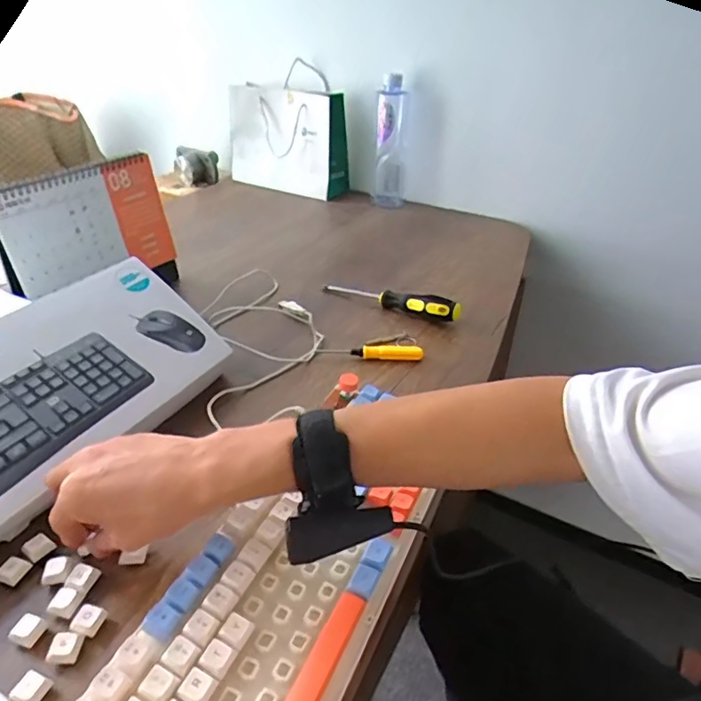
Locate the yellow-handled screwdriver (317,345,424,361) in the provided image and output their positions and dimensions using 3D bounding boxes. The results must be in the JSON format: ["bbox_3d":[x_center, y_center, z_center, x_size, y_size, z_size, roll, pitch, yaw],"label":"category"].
[{"bbox_3d":[0.024,0.001,0.638,0.123,0.019,0.017,3,34,3],"label":"yellow-handled screwdriver"}]

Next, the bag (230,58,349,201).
[{"bbox_3d":[-0.129,-0.449,1.144,0.252,0.208,0.104,20,38,25],"label":"bag"}]

